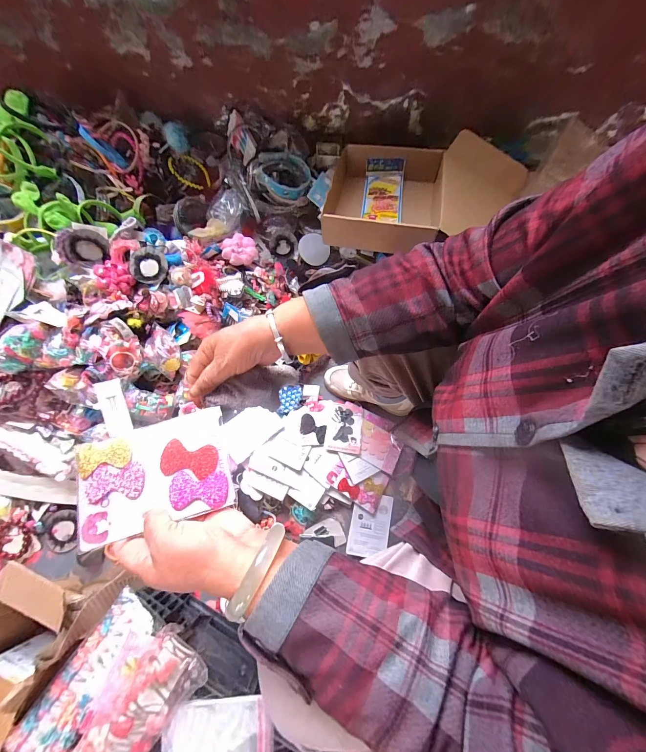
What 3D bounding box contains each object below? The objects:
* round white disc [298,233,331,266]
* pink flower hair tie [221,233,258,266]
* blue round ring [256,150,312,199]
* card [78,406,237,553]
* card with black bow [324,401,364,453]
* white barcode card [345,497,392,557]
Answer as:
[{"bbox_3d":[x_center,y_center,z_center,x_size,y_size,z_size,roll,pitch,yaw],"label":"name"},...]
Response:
[{"bbox_3d":[-0.025,-0.370,0.877,0.088,0.019,0.094,0,71,0],"label":"round white disc"},{"bbox_3d":[-0.241,-0.361,0.875,0.098,0.060,0.082,-14,72,-4],"label":"pink flower hair tie"},{"bbox_3d":[-0.114,-0.584,0.879,0.149,0.065,0.122,1,71,1],"label":"blue round ring"},{"bbox_3d":[-0.163,0.093,0.290,0.139,0.006,0.095,-16,72,-5],"label":"card"},{"bbox_3d":[0.055,0.129,0.761,0.089,0.006,0.123,12,62,-6],"label":"card with black bow"},{"bbox_3d":[0.112,0.348,0.707,0.093,0.008,0.133,13,68,-1],"label":"white barcode card"}]

